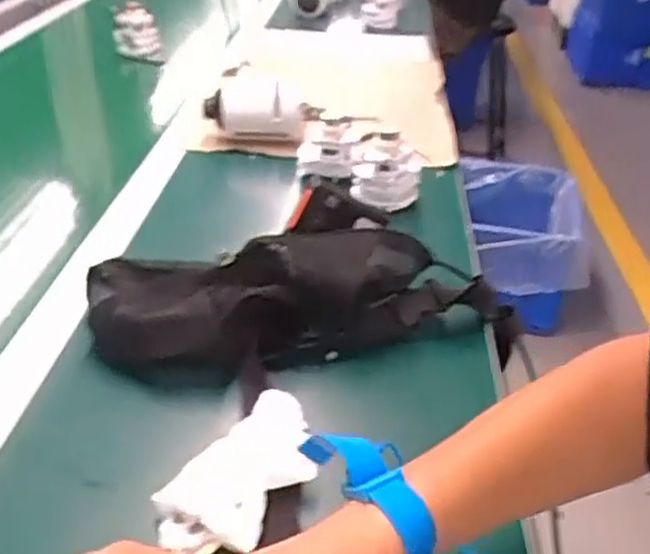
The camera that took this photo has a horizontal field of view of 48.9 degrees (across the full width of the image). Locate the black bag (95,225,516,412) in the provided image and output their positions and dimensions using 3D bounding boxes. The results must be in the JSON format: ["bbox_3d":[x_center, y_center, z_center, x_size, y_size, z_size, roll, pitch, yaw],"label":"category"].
[{"bbox_3d":[-0.007,0.023,0.577,0.361,0.072,0.132,-3,33,-10],"label":"black bag"}]

